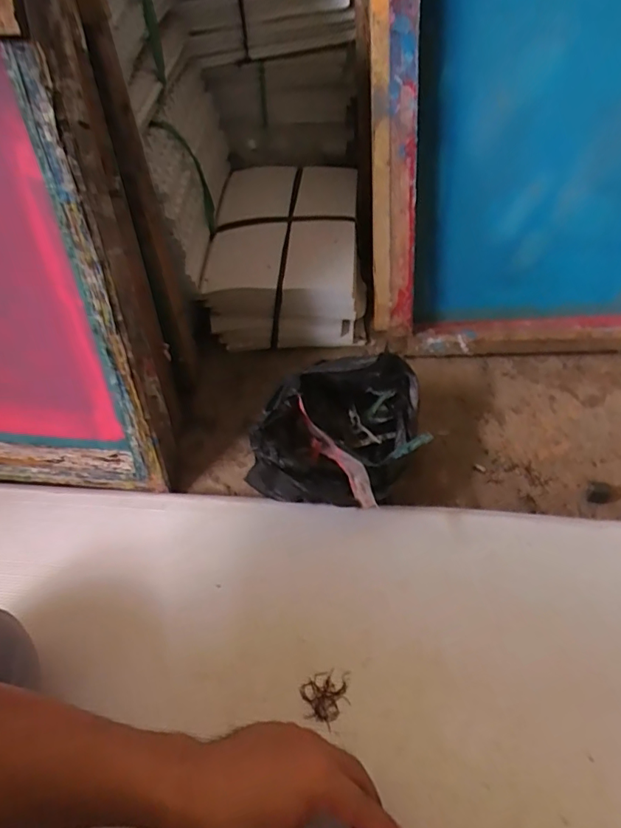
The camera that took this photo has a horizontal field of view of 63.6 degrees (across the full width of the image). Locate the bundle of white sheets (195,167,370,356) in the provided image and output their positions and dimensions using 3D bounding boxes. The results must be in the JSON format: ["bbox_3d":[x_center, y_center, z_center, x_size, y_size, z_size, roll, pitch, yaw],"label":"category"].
[{"bbox_3d":[-0.034,-0.236,0.739,0.205,0.115,0.273,0,55,5],"label":"bundle of white sheets"}]

